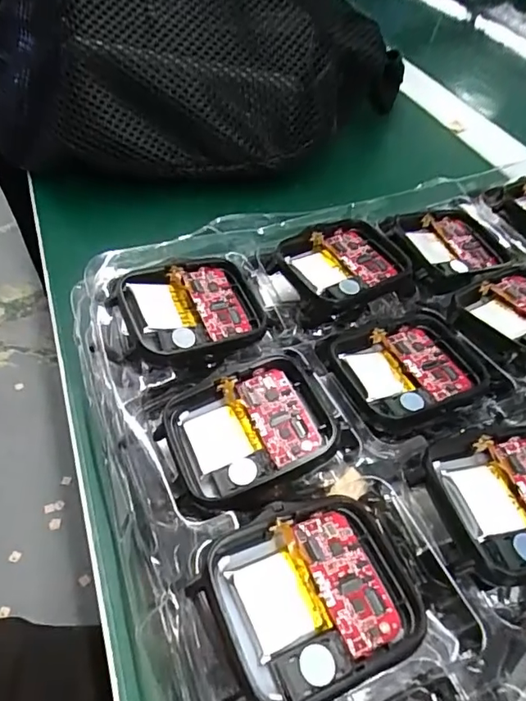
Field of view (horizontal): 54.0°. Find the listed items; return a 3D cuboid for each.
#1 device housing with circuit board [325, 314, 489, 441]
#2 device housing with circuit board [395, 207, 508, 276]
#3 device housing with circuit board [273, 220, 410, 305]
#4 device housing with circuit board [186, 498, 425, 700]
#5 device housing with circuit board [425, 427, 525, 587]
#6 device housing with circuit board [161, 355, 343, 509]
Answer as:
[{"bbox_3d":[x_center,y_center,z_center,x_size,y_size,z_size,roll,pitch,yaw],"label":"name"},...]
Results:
[{"bbox_3d":[0.046,0.007,0.164,0.045,0.006,0.042,-12,53,-14],"label":"device housing with circuit board"},{"bbox_3d":[0.076,-0.042,0.208,0.049,0.011,0.034,-24,55,-23],"label":"device housing with circuit board"},{"bbox_3d":[0.030,-0.033,0.192,0.041,0.007,0.037,-26,56,-25],"label":"device housing with circuit board"},{"bbox_3d":[0.011,0.053,0.113,0.045,0.006,0.037,-16,54,-16],"label":"device housing with circuit board"},{"bbox_3d":[0.066,0.038,0.132,0.043,0.009,0.039,-7,52,-10],"label":"device housing with circuit board"},{"bbox_3d":[-0.004,0.022,0.144,0.044,0.011,0.037,-11,53,-13],"label":"device housing with circuit board"}]

